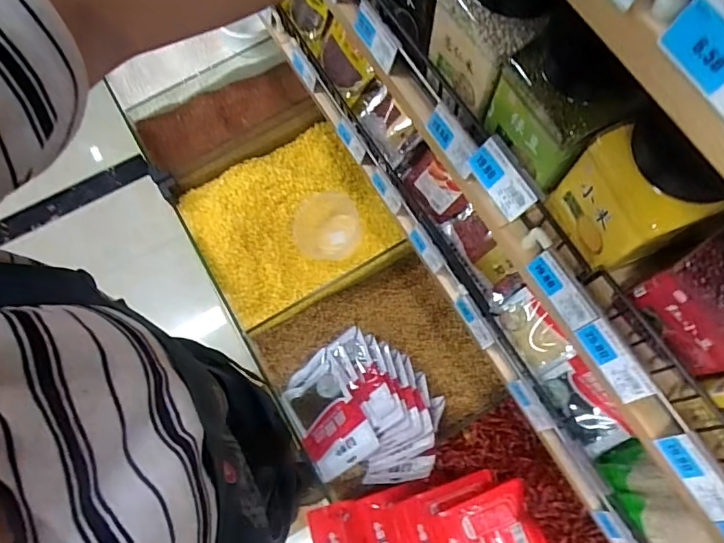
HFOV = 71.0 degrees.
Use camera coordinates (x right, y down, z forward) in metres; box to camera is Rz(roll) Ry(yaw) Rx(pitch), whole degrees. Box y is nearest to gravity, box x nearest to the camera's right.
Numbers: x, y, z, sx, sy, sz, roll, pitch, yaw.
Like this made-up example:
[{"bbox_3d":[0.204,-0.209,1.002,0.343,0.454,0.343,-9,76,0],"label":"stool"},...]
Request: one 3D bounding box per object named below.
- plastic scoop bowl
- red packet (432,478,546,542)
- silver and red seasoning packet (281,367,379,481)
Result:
[{"bbox_3d":[-0.083,-0.105,1.187,0.154,0.042,0.153,0,73,1],"label":"plastic scoop bowl"},{"bbox_3d":[0.219,0.471,0.894,0.189,0.033,0.138,-21,73,-6],"label":"red packet"},{"bbox_3d":[-0.062,0.311,1.027,0.135,0.017,0.184,-32,76,7],"label":"silver and red seasoning packet"}]

